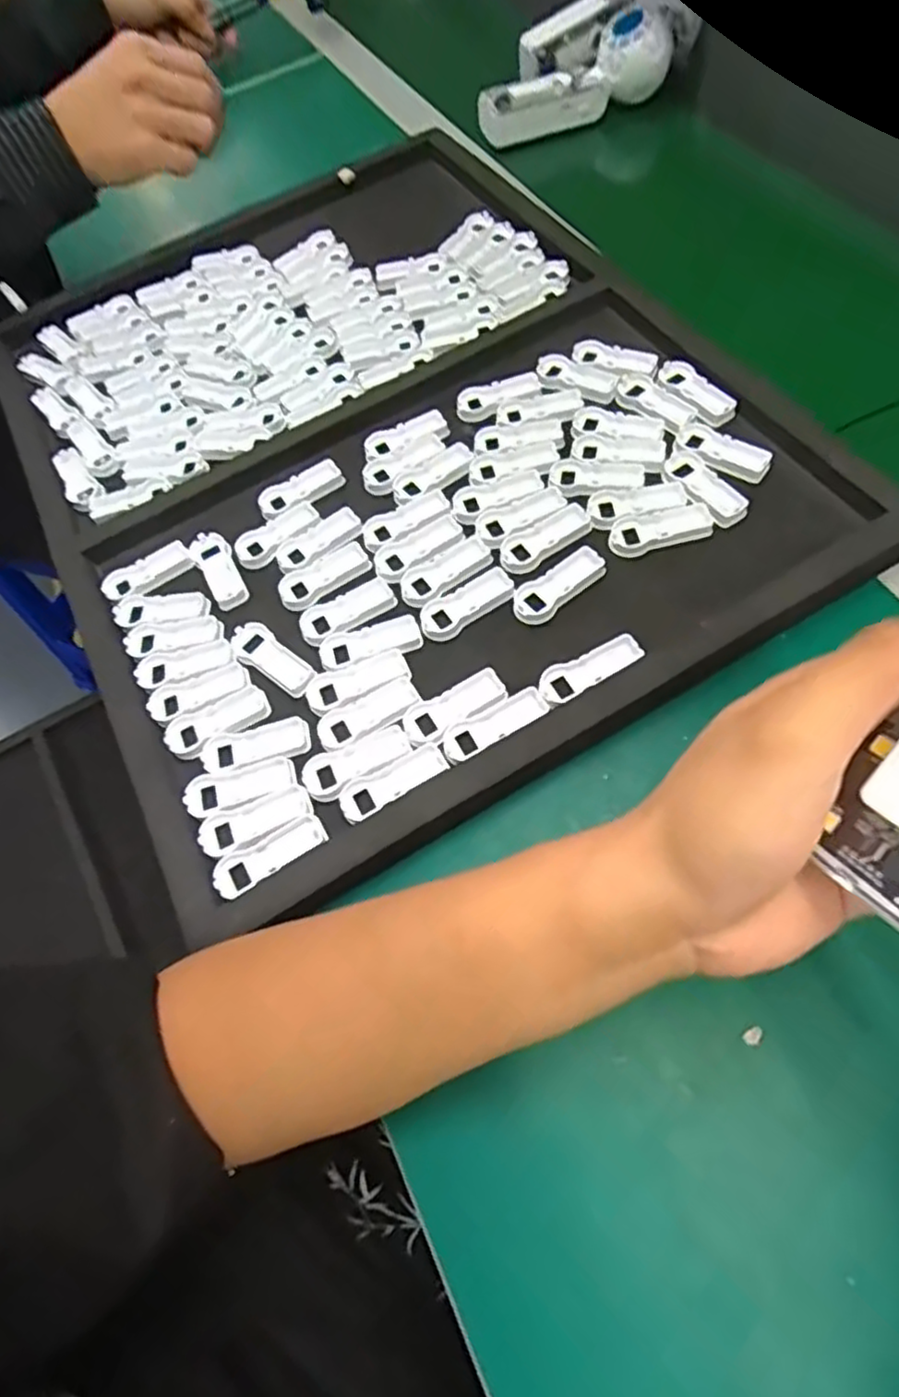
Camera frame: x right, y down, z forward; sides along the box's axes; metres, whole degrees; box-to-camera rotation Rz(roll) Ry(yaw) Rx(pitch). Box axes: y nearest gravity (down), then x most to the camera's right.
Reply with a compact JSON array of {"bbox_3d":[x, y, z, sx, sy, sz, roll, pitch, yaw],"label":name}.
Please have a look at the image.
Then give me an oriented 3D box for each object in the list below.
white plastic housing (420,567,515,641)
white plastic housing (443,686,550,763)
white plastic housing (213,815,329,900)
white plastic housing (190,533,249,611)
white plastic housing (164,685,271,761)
[{"bbox_3d":[0.010,-0.053,0.385,0.056,0.005,0.024,-31,63,-8],"label":"white plastic housing"},{"bbox_3d":[0.023,0.014,0.349,0.055,0.007,0.019,-26,62,-5],"label":"white plastic housing"},{"bbox_3d":[-0.087,0.077,0.339,0.055,0.013,0.019,-30,63,-7],"label":"white plastic housing"},{"bbox_3d":[-0.142,-0.079,0.428,0.022,0.008,0.056,-31,63,-8],"label":"white plastic housing"},{"bbox_3d":[-0.124,0.013,0.373,0.055,0.007,0.023,-25,62,-5],"label":"white plastic housing"}]

